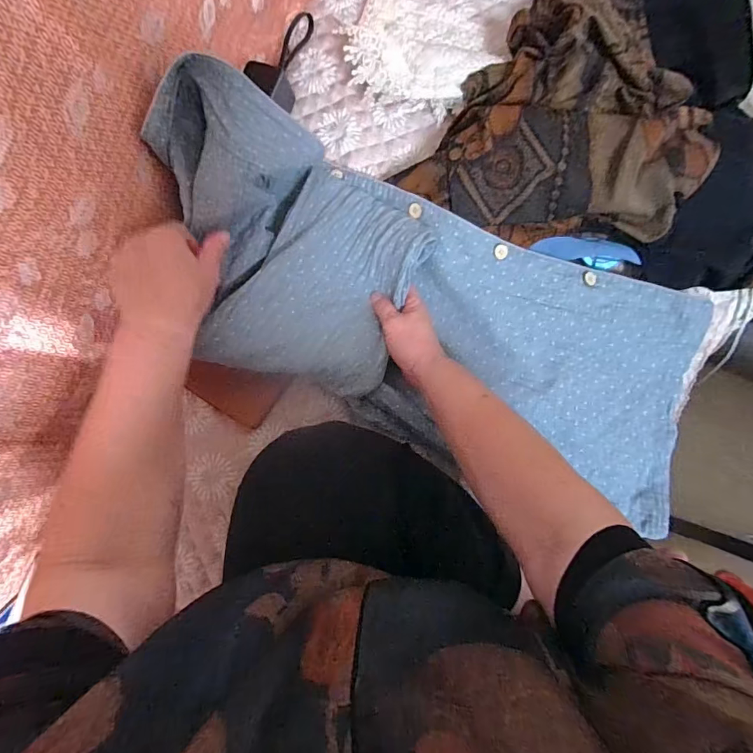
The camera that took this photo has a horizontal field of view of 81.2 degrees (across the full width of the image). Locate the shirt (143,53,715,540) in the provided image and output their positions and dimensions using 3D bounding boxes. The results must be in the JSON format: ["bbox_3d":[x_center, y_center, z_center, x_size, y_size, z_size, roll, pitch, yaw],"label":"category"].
[{"bbox_3d":[0.079,-0.062,0.518,0.695,0.106,0.280,23,86,-9],"label":"shirt"}]

